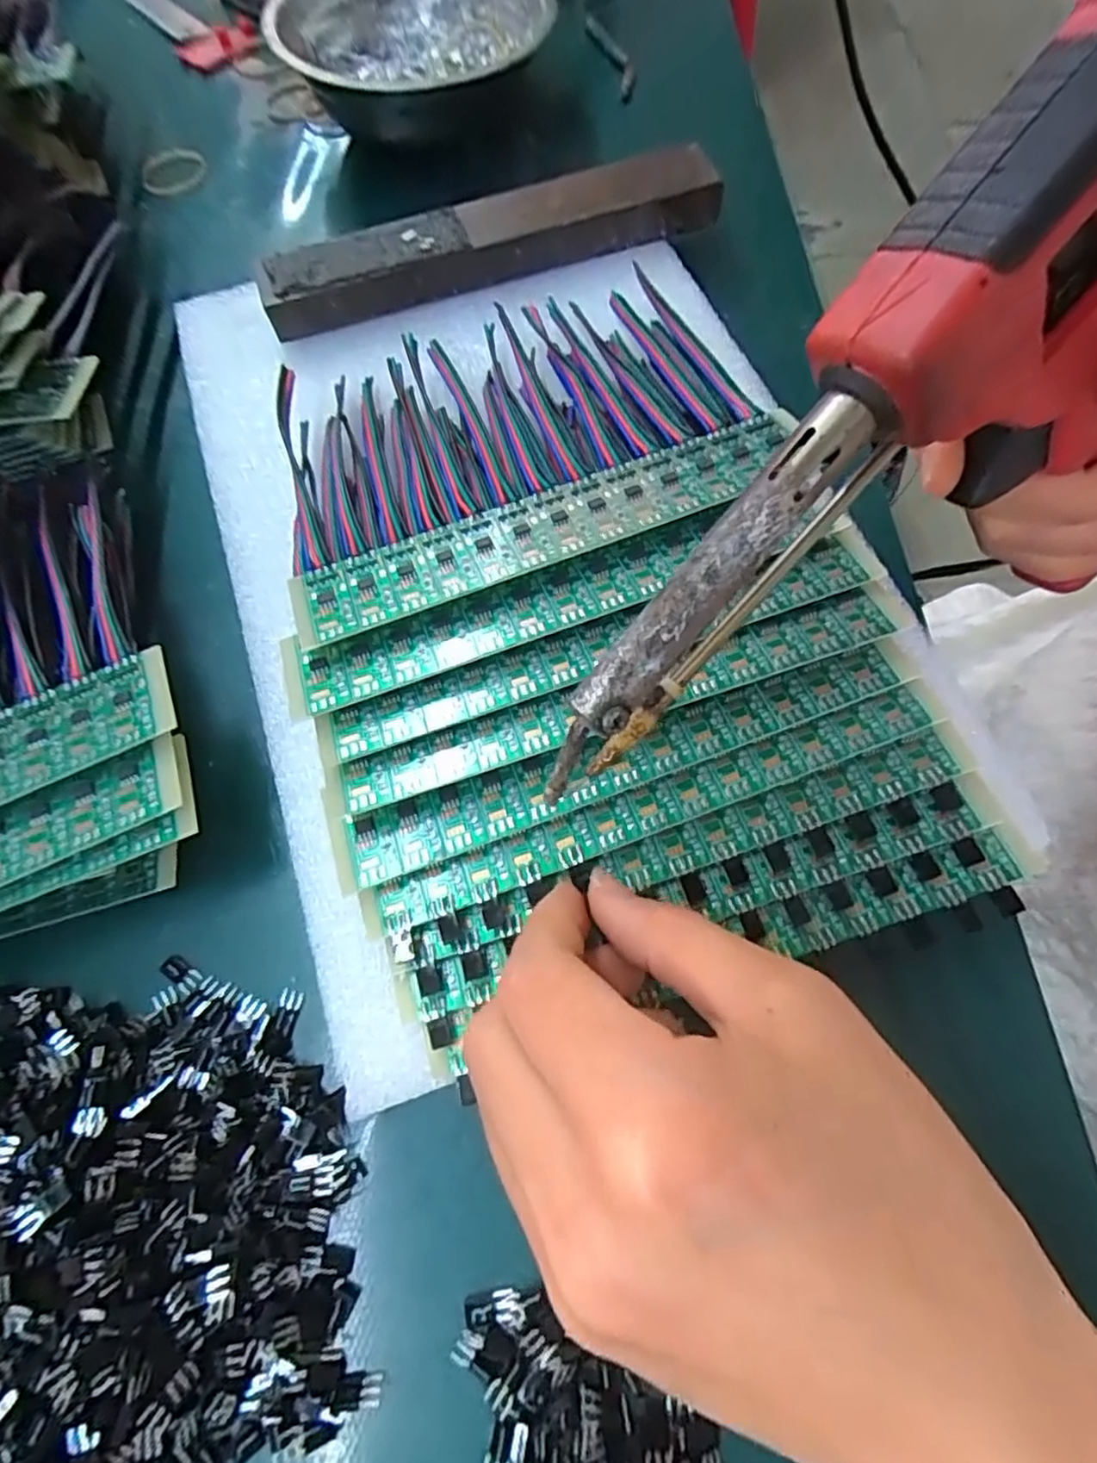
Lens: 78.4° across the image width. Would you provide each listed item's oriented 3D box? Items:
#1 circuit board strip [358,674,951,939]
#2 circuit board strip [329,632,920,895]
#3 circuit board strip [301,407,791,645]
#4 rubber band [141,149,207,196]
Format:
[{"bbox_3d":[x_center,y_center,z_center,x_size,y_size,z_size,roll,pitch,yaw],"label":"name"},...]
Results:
[{"bbox_3d":[0.029,0.020,0.181,0.162,0.004,0.014,-21,64,-3],"label":"circuit board strip"},{"bbox_3d":[0.021,0.005,0.183,0.162,0.007,0.019,-20,66,-3],"label":"circuit board strip"},{"bbox_3d":[0.001,-0.063,0.202,0.159,0.004,0.033,-21,55,-6],"label":"circuit board strip"},{"bbox_3d":[-0.192,-0.286,0.344,0.034,0.005,0.035,-12,69,-2],"label":"rubber band"}]

